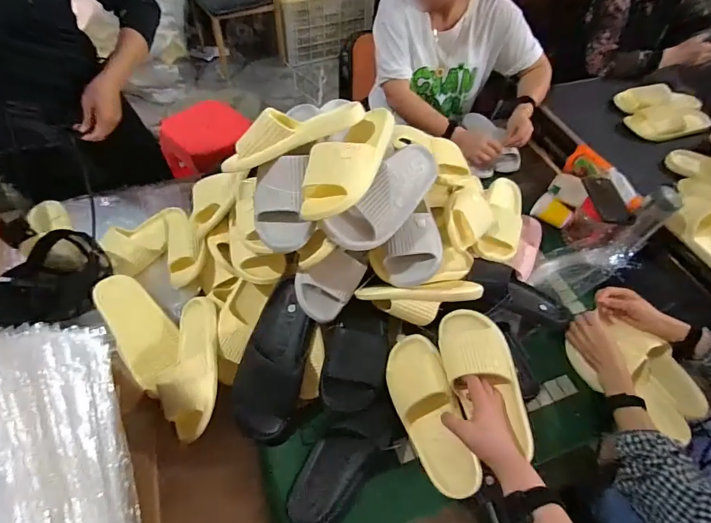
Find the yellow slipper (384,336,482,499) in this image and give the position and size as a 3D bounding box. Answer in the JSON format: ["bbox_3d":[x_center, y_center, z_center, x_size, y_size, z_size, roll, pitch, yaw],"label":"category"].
[{"bbox_3d":[0.123,0.258,0.676,0.109,0.075,0.261,-23,69,10],"label":"yellow slipper"}]

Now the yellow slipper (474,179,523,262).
[{"bbox_3d":[0.348,-0.106,0.935,0.111,0.075,0.258,18,56,8],"label":"yellow slipper"}]

